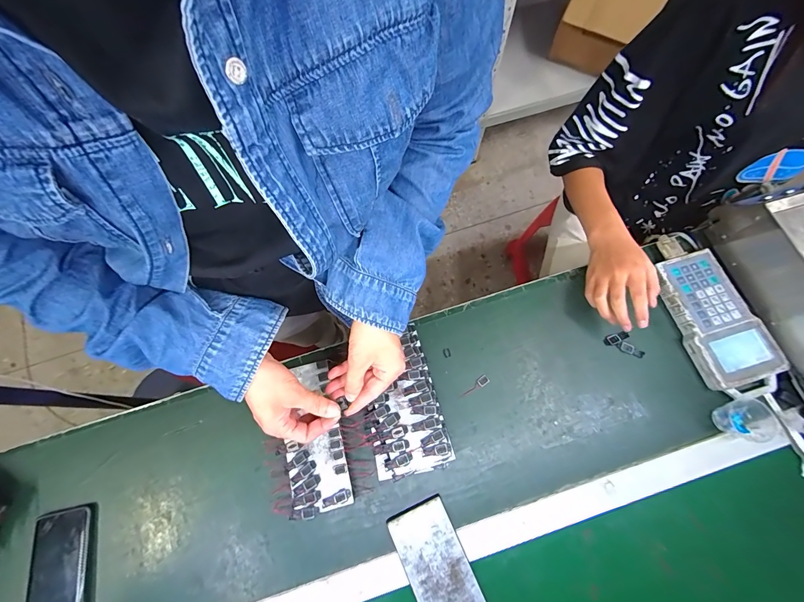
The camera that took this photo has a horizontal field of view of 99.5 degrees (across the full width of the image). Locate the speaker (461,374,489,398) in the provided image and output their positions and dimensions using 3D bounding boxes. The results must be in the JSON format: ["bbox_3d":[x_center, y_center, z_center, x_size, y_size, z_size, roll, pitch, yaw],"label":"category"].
[{"bbox_3d":[0.112,0.134,0.523,0.052,0.004,0.014,-37,74,-10],"label":"speaker"}]

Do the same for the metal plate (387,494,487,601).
[{"bbox_3d":[0.057,0.373,0.444,0.082,0.011,0.200,-25,72,-6],"label":"metal plate"}]

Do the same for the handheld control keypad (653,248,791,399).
[{"bbox_3d":[0.485,0.032,0.528,0.109,0.032,0.223,-13,71,-2],"label":"handheld control keypad"}]

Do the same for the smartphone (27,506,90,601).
[{"bbox_3d":[-0.464,0.374,0.457,0.074,0.010,0.164,-13,71,-2],"label":"smartphone"}]

